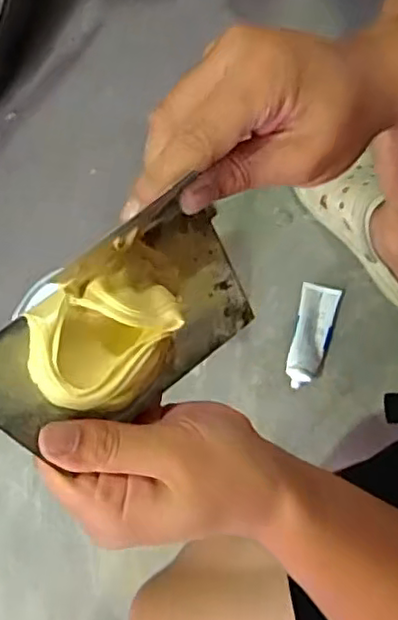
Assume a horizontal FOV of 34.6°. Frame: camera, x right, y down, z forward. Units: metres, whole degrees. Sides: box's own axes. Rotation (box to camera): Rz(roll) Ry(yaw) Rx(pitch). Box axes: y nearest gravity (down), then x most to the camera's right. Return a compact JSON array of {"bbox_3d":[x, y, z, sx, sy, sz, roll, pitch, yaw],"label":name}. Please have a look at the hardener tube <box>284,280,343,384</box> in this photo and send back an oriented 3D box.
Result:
[{"bbox_3d":[0.152,0.033,0.851,0.048,0.017,0.141,14,79,3],"label":"hardener tube"}]

